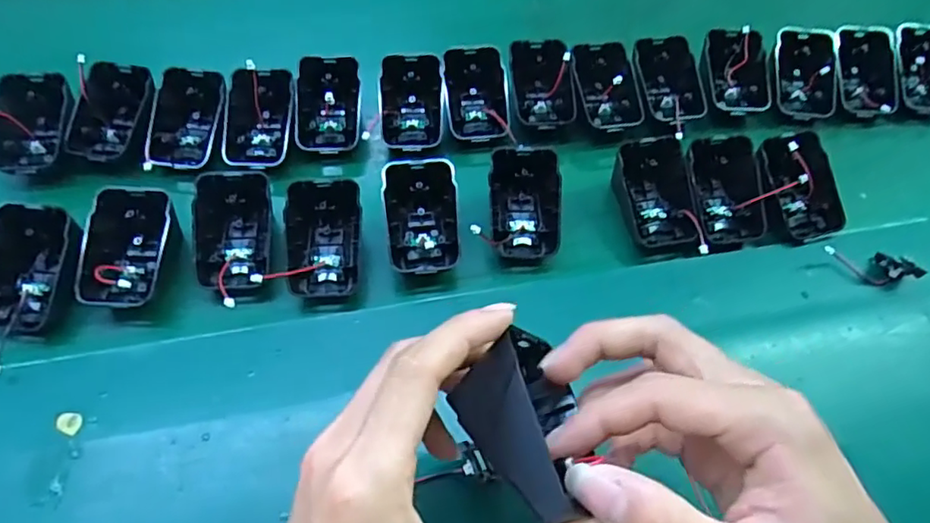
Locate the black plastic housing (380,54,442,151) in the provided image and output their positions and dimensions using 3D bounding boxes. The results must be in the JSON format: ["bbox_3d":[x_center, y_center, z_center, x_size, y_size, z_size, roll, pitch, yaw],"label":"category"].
[{"bbox_3d":[-0.039,-0.115,0.434,0.044,0.023,0.069,-2,87,-1],"label":"black plastic housing"}]

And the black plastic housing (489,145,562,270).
[{"bbox_3d":[0.038,-0.036,0.388,0.043,0.029,0.074,-5,93,-1],"label":"black plastic housing"}]

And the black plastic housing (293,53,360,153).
[{"bbox_3d":[-0.097,-0.111,0.427,0.043,0.014,0.067,2,89,-6],"label":"black plastic housing"}]

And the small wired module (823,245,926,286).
[{"bbox_3d":[0.251,0.002,0.372,0.053,0.016,0.023,2,58,-1],"label":"small wired module"}]

